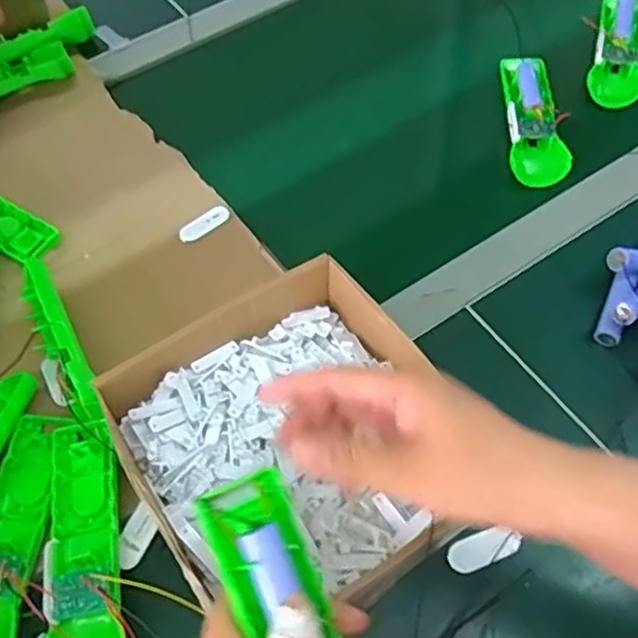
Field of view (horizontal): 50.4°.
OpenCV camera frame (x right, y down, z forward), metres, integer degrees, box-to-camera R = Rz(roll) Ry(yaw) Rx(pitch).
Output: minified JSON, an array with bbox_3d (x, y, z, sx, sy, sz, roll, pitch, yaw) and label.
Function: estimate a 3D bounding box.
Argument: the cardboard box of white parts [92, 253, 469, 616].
[{"bbox_3d":[-0.016,0.080,0.459,0.189,0.067,0.219,-33,63,-15],"label":"cardboard box of white parts"}]

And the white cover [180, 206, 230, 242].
[{"bbox_3d":[-0.103,-0.085,0.608,0.048,0.006,0.018,-37,64,-17],"label":"white cover"}]

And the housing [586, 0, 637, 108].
[{"bbox_3d":[0.305,-0.280,0.690,0.050,0.022,0.157,12,61,10],"label":"housing"}]

